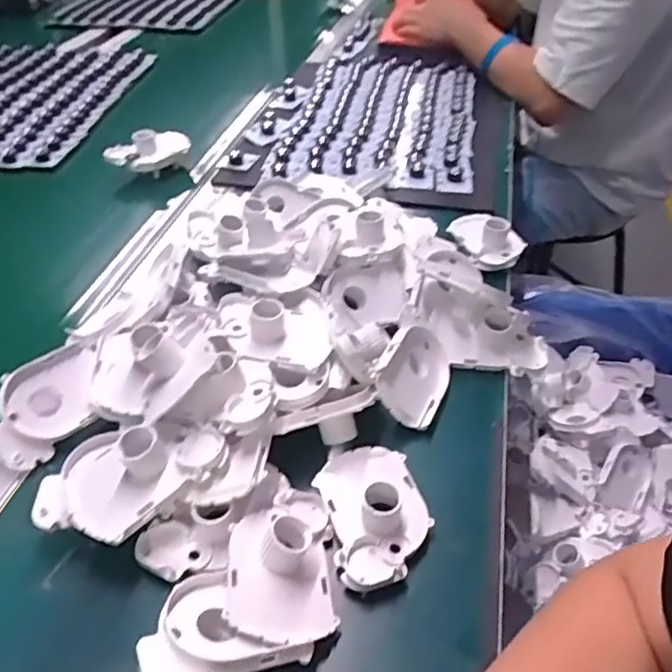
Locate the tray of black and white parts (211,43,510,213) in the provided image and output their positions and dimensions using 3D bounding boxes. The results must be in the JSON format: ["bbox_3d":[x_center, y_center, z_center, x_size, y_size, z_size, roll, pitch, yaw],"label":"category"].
[{"bbox_3d":[0.074,-0.348,0.963,0.368,0.054,0.571,10,42,11],"label":"tray of black and white parts"}]

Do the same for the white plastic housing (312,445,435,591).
[{"bbox_3d":[0.027,0.117,0.423,0.070,0.031,0.104,-10,42,-12],"label":"white plastic housing"}]

